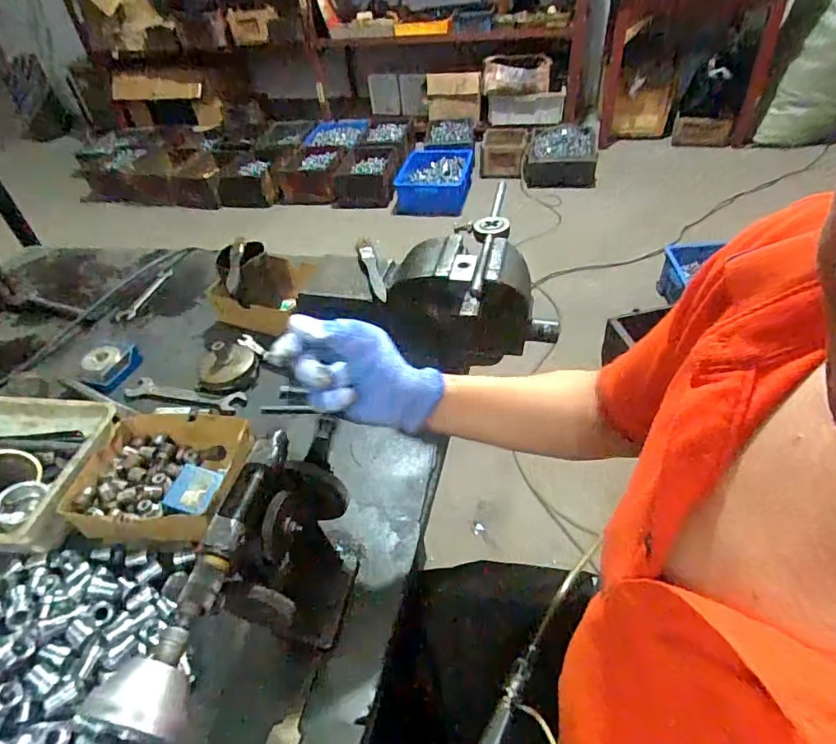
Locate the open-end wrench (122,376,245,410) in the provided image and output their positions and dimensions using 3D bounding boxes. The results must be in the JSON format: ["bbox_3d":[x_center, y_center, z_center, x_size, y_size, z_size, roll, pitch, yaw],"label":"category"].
[{"bbox_3d":[-0.315,0.029,0.691,0.174,0.013,0.033,6,44,14],"label":"open-end wrench"}]

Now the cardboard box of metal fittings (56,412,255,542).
[{"bbox_3d":[-0.276,0.109,0.555,0.179,0.048,0.148,1,43,9],"label":"cardboard box of metal fittings"}]

